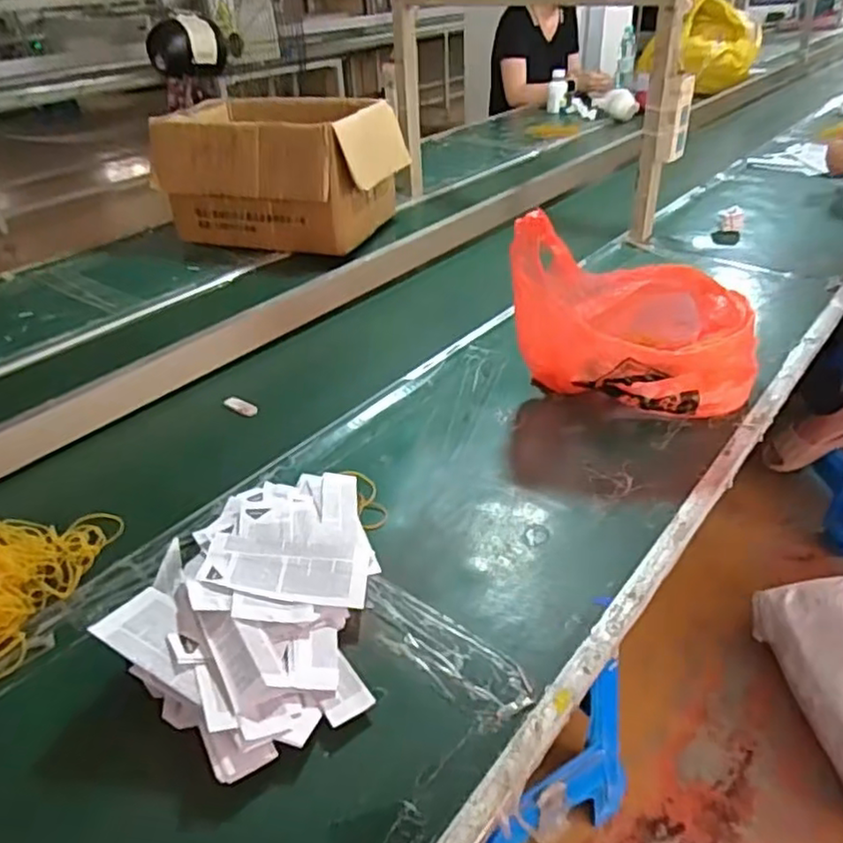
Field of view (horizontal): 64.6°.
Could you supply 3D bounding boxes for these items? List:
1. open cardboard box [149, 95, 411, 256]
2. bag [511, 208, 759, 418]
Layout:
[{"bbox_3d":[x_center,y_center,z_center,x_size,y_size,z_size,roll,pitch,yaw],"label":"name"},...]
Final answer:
[{"bbox_3d":[-0.276,-0.507,1.369,0.434,0.238,0.296,8,37,16],"label":"open cardboard box"},{"bbox_3d":[0.276,-0.126,0.806,0.276,0.206,0.203,-20,38,-22],"label":"bag"}]

